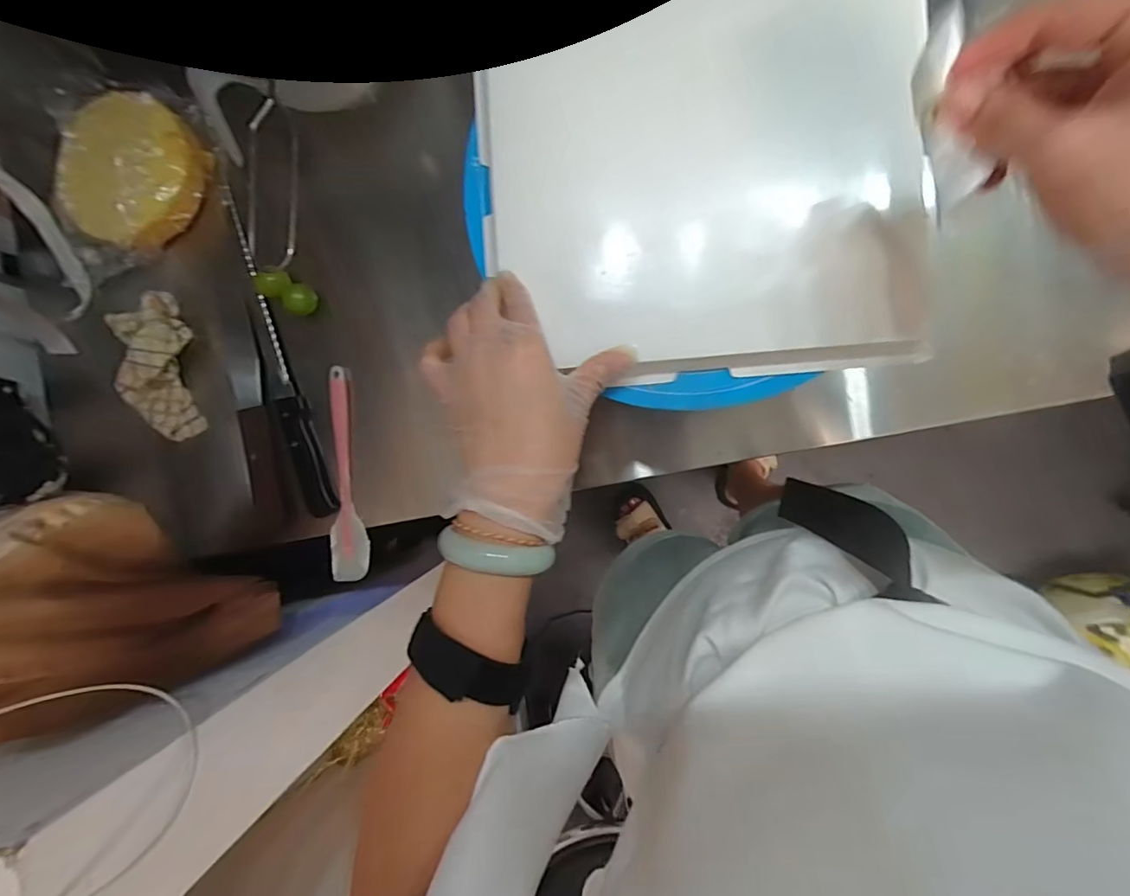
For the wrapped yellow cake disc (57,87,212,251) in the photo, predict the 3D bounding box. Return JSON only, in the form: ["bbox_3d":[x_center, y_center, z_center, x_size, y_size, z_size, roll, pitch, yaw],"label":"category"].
[{"bbox_3d":[-0.424,-0.270,0.497,0.123,0.051,0.139,31,95,6],"label":"wrapped yellow cake disc"}]

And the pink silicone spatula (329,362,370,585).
[{"bbox_3d":[-0.217,0.027,0.500,0.038,0.008,0.209,-3,91,7],"label":"pink silicone spatula"}]

